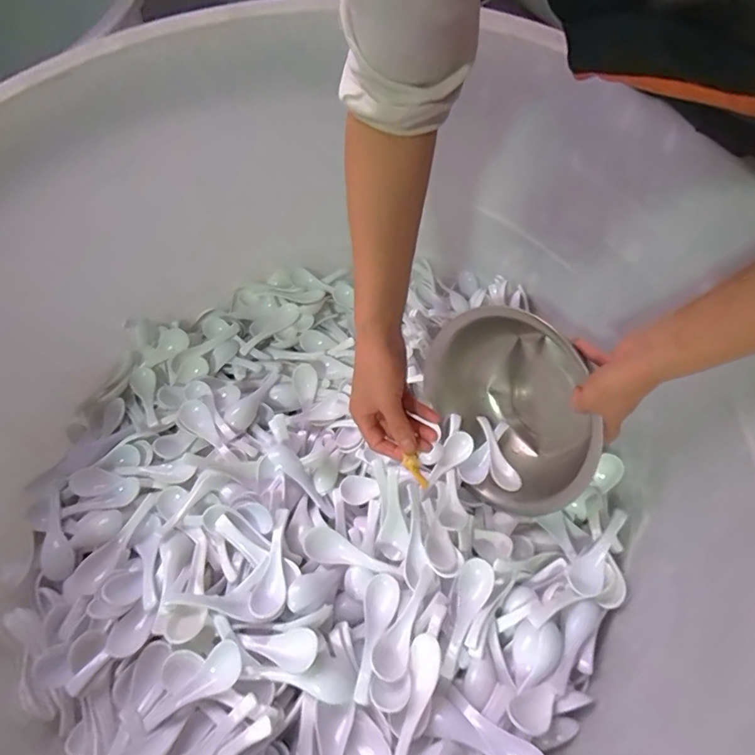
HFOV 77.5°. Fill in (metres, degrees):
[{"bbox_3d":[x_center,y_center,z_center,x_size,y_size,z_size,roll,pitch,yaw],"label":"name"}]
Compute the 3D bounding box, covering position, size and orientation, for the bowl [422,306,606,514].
[{"bbox_3d":[0.171,0.045,0.605,0.115,0.212,0.245,-15,63,-32],"label":"bowl"}]

